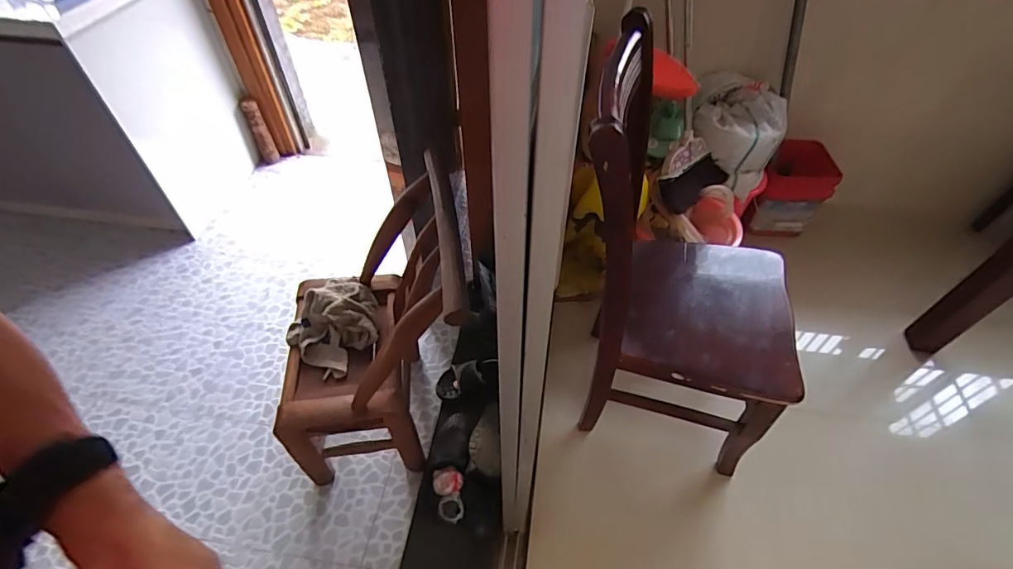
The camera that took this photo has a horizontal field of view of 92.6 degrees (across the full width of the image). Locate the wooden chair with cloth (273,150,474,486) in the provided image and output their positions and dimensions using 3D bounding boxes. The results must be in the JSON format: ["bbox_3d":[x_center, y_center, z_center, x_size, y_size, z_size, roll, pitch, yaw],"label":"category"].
[{"bbox_3d":[-0.289,0.137,1.165,0.481,0.690,0.445,-3,47,3],"label":"wooden chair with cloth"}]

